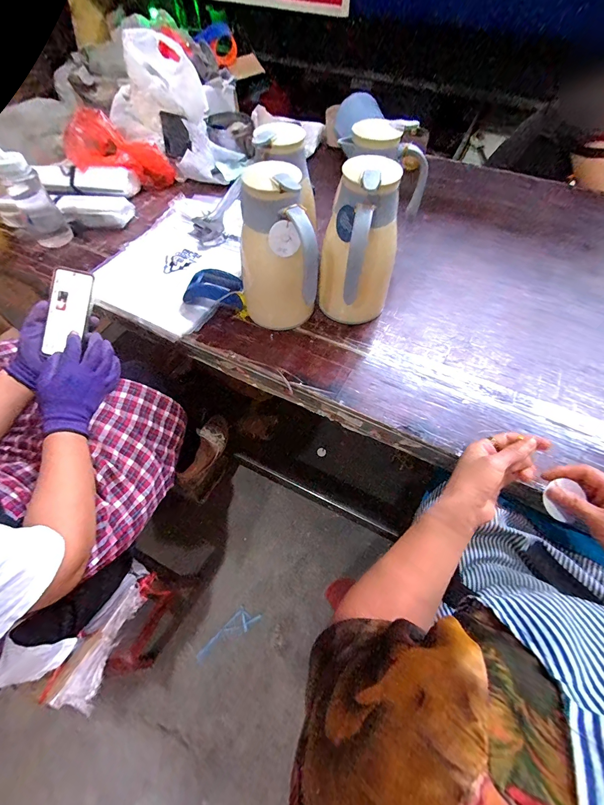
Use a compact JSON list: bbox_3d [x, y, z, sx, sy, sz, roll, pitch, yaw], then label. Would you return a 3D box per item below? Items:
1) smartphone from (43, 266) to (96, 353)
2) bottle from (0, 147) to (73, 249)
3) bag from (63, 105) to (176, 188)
[{"bbox_3d":[-0.423,-0.167,0.589,0.072,0.006,0.151,8,88,-1],"label":"smartphone"},{"bbox_3d":[-0.602,-0.447,0.733,0.075,0.182,0.064,-21,60,-12],"label":"bottle"},{"bbox_3d":[-0.495,-0.685,0.893,0.273,0.103,0.144,21,60,-9],"label":"bag"}]

